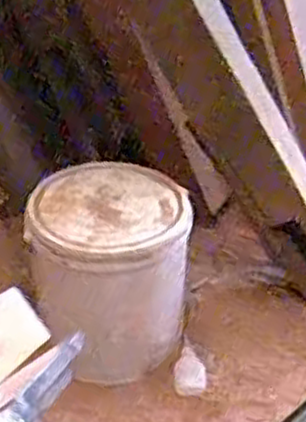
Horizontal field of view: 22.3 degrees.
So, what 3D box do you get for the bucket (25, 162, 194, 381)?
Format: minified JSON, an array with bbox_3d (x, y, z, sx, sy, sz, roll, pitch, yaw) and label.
[{"bbox_3d":[-0.047,0.069,0.874,0.171,0.187,0.166,-5,33,-7],"label":"bucket"}]

